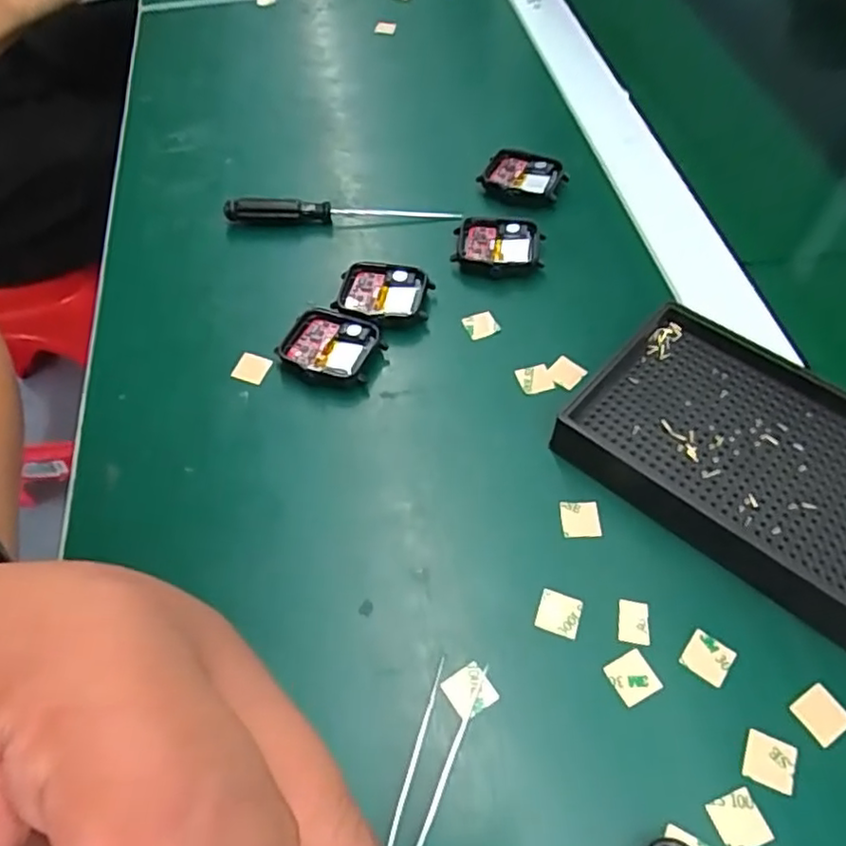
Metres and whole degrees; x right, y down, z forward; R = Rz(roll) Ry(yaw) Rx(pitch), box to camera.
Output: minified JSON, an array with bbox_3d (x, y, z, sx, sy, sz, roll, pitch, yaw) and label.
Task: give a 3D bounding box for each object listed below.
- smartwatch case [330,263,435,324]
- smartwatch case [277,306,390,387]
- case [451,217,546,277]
[{"bbox_3d":[-0.020,-0.064,0.340,0.047,0.015,0.039,5,56,4],"label":"smartwatch case"},{"bbox_3d":[-0.045,-0.035,0.321,0.045,0.012,0.039,18,58,13],"label":"smartwatch case"},{"bbox_3d":[0.041,-0.094,0.358,0.047,0.015,0.038,9,56,7],"label":"case"}]

